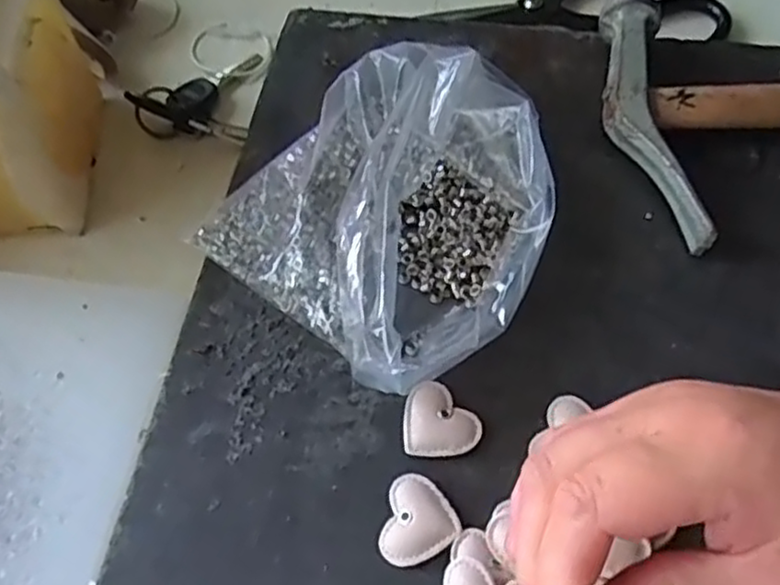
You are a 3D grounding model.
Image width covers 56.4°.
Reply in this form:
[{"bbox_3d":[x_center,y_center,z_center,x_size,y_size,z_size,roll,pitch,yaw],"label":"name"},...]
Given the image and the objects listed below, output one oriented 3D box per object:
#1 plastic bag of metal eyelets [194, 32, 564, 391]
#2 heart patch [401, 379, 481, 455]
[{"bbox_3d":[0.010,-0.041,0.335,0.162,0.045,0.140,-37,67,-15],"label":"plastic bag of metal eyelets"},{"bbox_3d":[0.022,0.054,0.309,0.032,0.005,0.030,0,63,3],"label":"heart patch"}]

